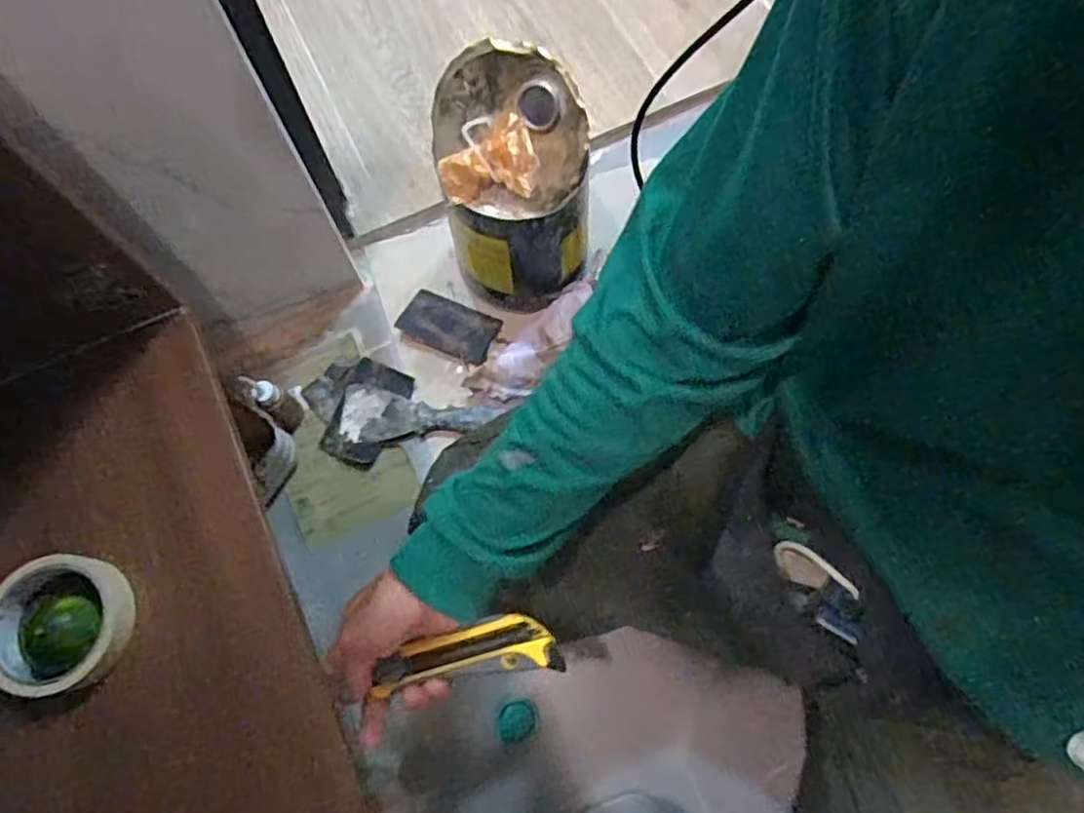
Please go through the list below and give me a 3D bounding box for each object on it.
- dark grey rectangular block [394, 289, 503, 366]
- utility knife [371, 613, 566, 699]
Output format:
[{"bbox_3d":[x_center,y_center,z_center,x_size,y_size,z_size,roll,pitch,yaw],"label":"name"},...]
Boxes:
[{"bbox_3d":[-0.115,-0.096,0.864,0.118,0.017,0.078,23,73,8],"label":"dark grey rectangular block"},{"bbox_3d":[-0.053,0.172,0.494,0.135,0.017,0.038,-14,73,15],"label":"utility knife"}]

